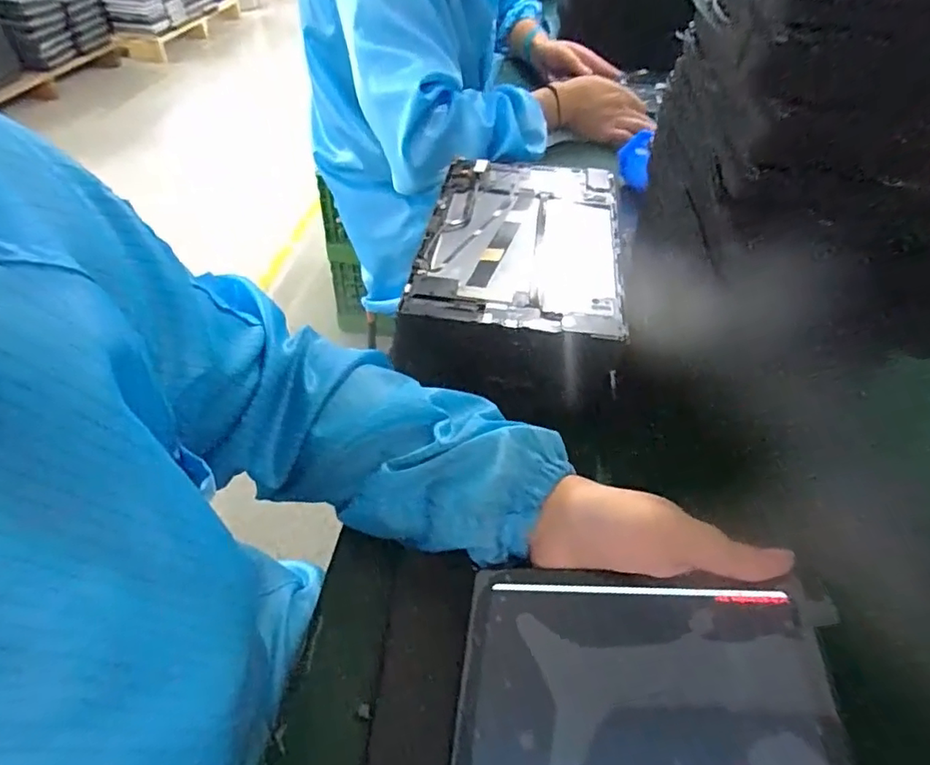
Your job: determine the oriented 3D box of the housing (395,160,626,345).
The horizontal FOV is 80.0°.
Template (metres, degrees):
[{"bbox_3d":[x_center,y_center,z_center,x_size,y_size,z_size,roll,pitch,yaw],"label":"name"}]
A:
[{"bbox_3d":[0.048,-0.116,0.437,0.144,0.010,0.227,8,45,5],"label":"housing"}]

